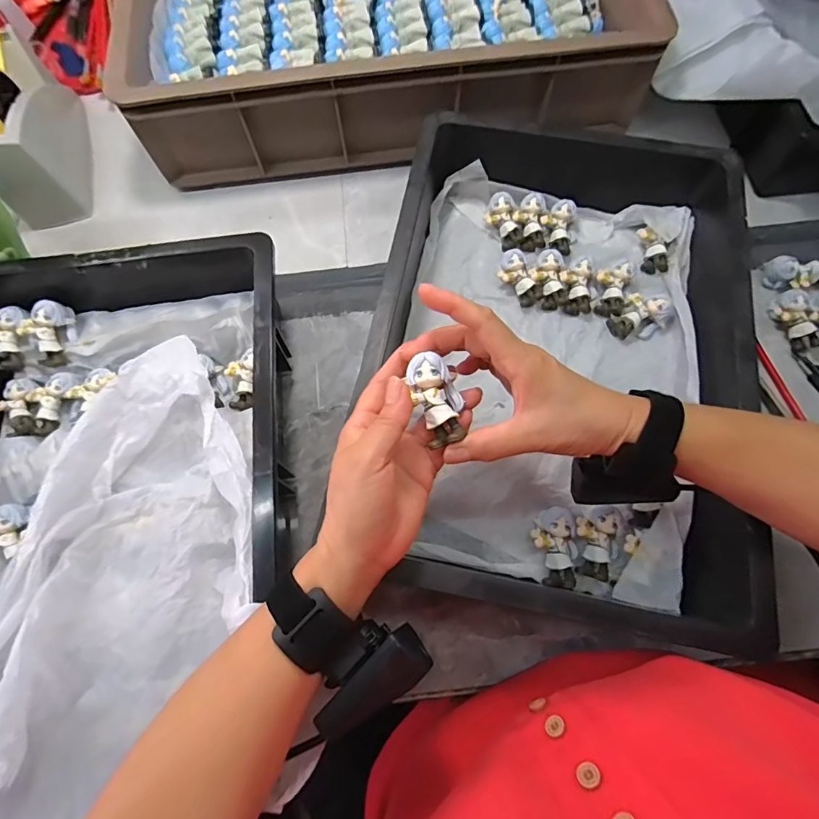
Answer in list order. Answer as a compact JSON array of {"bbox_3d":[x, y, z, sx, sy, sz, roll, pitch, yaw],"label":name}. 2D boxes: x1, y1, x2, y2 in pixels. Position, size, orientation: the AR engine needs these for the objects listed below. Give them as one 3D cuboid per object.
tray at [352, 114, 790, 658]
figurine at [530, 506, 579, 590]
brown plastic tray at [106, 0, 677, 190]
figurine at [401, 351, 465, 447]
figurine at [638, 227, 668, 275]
[{"bbox_3d":[0.130,-0.060,0.406,0.304,0.097,0.445,10,71,5],"label":"tray"},{"bbox_3d":[0.125,0.116,0.373,0.038,0.022,0.063,-11,71,-2],"label":"figurine"},{"bbox_3d":[-0.032,-0.493,0.546,0.564,0.110,0.380,-8,70,-1],"label":"brown plastic tray"},{"bbox_3d":[0.020,-0.006,0.287,0.031,0.020,0.055,-16,71,-4],"label":"figurine"},{"bbox_3d":[0.260,-0.172,0.477,0.026,0.019,0.052,-14,87,-3],"label":"figurine"}]

